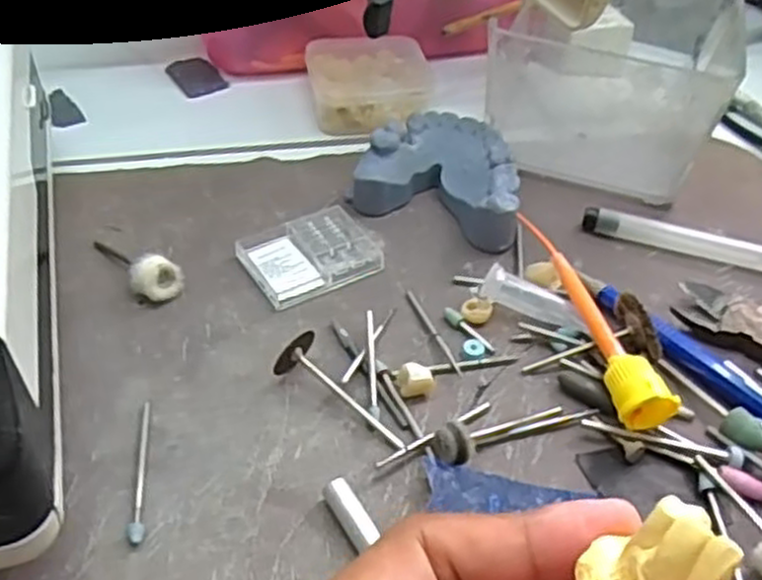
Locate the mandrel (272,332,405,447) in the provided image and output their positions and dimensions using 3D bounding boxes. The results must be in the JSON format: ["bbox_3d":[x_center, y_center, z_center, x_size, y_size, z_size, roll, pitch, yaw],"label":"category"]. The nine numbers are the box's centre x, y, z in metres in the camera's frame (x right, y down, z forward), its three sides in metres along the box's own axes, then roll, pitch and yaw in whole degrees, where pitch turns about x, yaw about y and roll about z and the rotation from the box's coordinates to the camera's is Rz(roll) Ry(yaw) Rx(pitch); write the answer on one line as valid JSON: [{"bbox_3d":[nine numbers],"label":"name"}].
[{"bbox_3d":[-0.014,0.033,0.233,0.017,0.013,0.045,-28,53,-29],"label":"mandrel"}]

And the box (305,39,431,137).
[{"bbox_3d":[-0.005,-0.097,0.364,0.055,0.018,0.056,-5,45,-10],"label":"box"}]

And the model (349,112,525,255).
[{"bbox_3d":[0.028,-0.046,0.308,0.063,0.023,0.053,21,46,16],"label":"model"}]

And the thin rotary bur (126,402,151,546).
[{"bbox_3d":[-0.067,0.049,0.218,0.004,0.004,0.047,-4,45,-8],"label":"thin rotary bur"}]

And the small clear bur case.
[{"bbox_3d":[-0.026,-0.015,0.285,0.048,0.006,0.037,-20,50,-24],"label":"small clear bur case"}]

